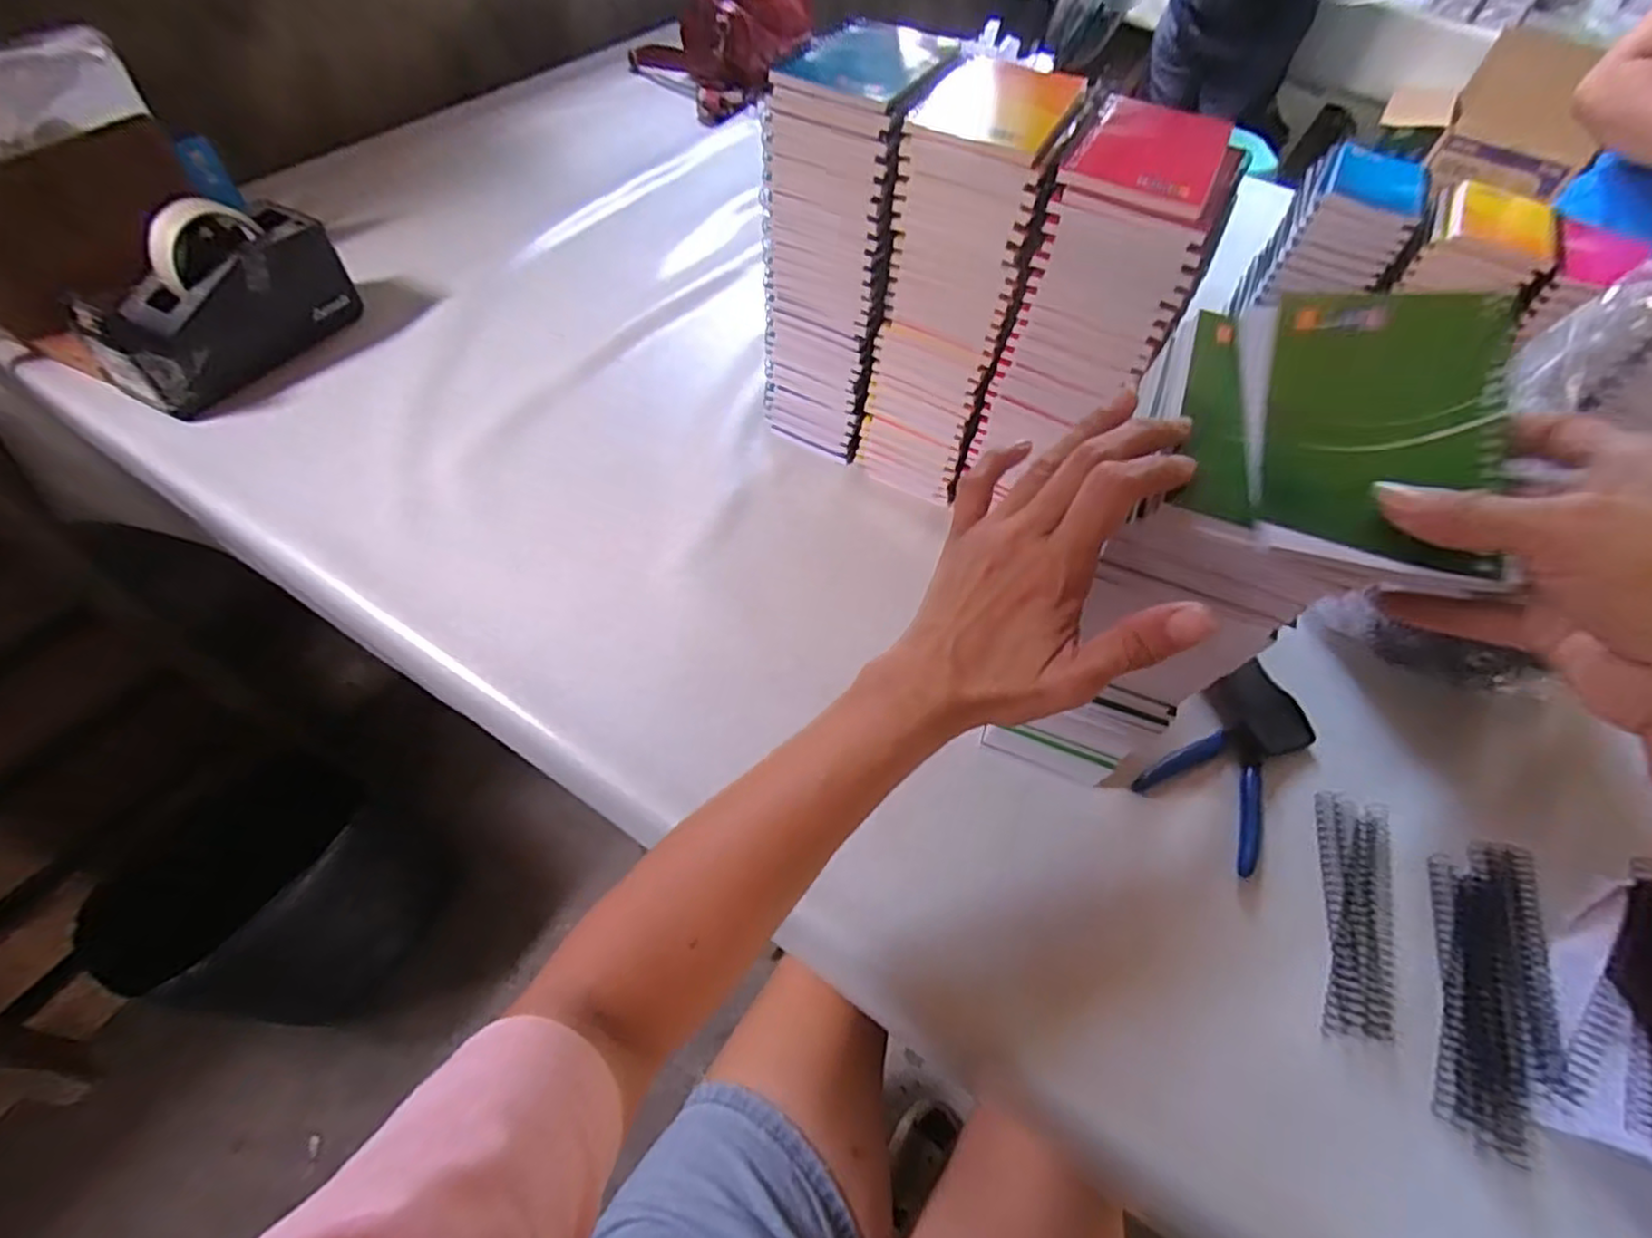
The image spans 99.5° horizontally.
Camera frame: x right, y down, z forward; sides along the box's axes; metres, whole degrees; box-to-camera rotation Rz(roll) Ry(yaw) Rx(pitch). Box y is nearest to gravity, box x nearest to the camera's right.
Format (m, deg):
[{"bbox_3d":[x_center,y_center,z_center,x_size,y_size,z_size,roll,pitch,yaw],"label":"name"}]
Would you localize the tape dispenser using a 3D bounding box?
[{"bbox_3d":[-0.525,-0.284,0.613,0.076,0.107,0.209,28,56,9],"label":"tape dispenser"}]

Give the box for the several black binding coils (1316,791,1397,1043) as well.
[{"bbox_3d":[0.336,0.182,0.438,0.043,0.009,0.153,20,56,8],"label":"several black binding coils"}]

